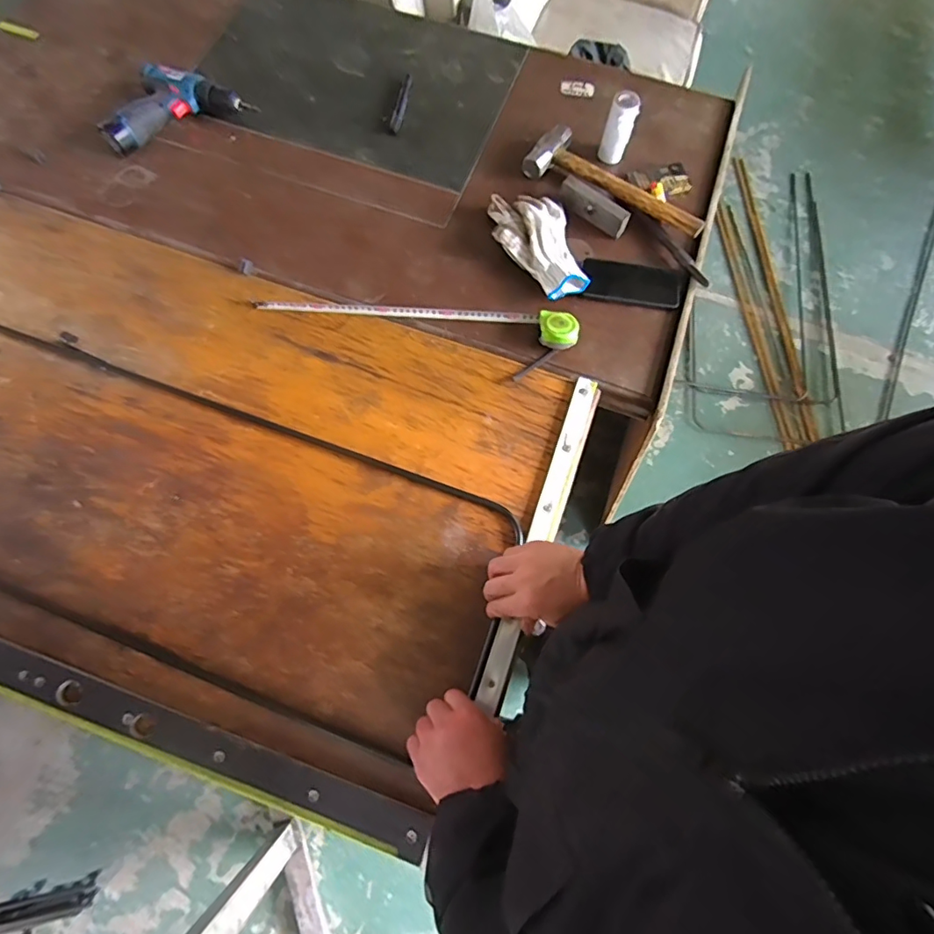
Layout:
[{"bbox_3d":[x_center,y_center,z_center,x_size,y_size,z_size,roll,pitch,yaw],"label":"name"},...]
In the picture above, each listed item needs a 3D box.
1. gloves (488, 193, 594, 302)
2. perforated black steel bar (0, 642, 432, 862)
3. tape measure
[{"bbox_3d":[0.109,-0.357,0.821,0.123,0.044,0.205,-11,73,-6],"label":"gloves"},{"bbox_3d":[-0.456,0.271,0.610,0.864,0.016,0.038,20,72,5],"label":"perforated black steel bar"},{"bbox_3d":[-0.080,-0.234,0.778,0.497,0.039,0.080,9,72,1],"label":"tape measure"}]

